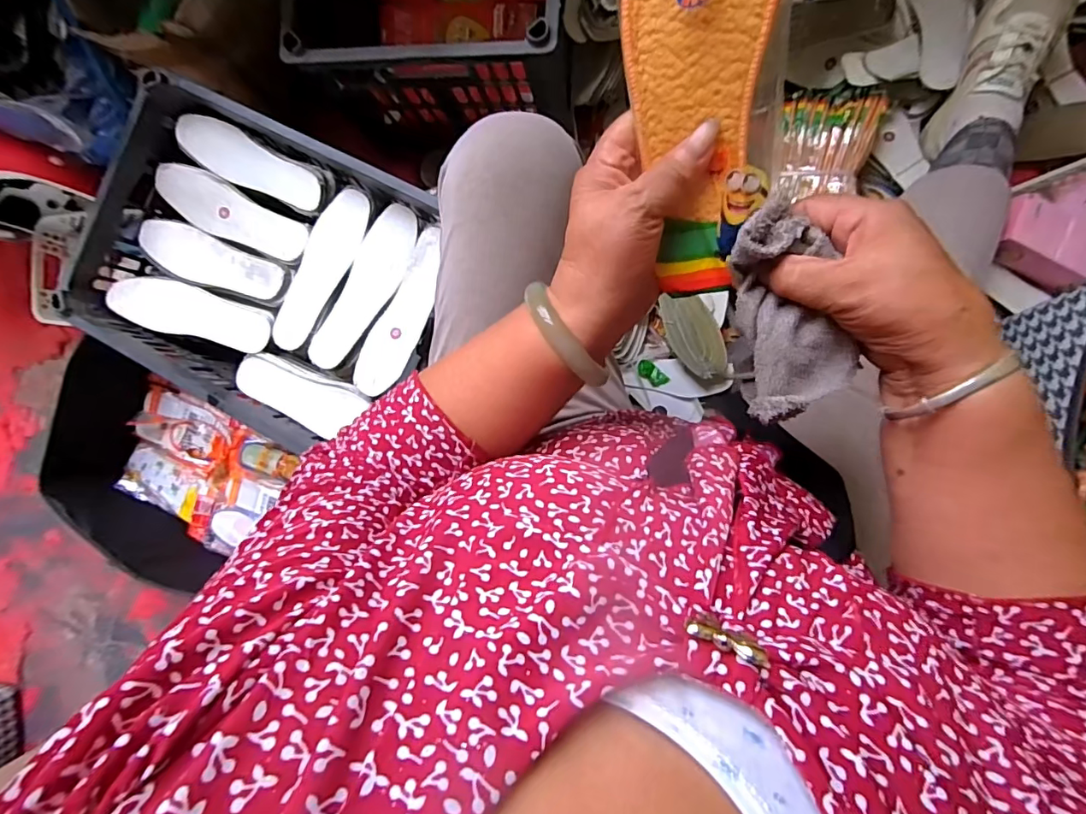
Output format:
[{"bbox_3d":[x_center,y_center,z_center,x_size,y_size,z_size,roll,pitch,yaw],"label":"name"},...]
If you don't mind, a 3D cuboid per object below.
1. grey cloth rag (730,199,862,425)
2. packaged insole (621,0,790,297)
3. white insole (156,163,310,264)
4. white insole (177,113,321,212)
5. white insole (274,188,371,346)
[{"bbox_3d":[0.136,-0.051,0.278,0.061,0.019,0.114,-10,99,9],"label":"grey cloth rag"},{"bbox_3d":[0.083,-0.178,0.250,0.077,0.029,0.232,-7,119,17],"label":"packaged insole"},{"bbox_3d":[-0.413,-0.256,0.670,0.217,0.020,0.066,29,96,6],"label":"white insole"},{"bbox_3d":[-0.387,-0.321,0.658,0.220,0.022,0.063,28,96,6],"label":"white insole"},{"bbox_3d":[-0.291,-0.177,0.658,0.071,0.013,0.218,29,96,6],"label":"white insole"}]

